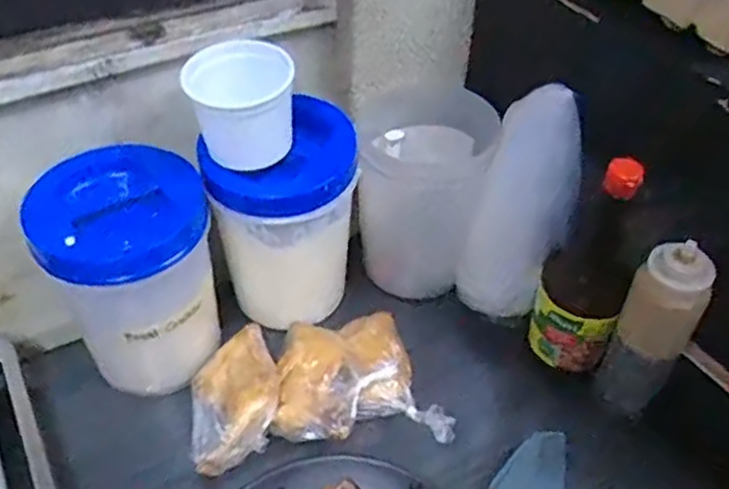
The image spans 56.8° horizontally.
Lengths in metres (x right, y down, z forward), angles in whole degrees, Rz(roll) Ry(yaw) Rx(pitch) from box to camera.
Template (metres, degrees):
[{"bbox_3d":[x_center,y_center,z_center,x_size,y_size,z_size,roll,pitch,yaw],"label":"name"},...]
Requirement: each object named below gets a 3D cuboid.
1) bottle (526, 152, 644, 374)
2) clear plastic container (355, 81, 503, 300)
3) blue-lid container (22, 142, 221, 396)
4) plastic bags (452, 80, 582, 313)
[{"bbox_3d":[0.231,0.029,0.695,0.086,0.244,0.069,20,47,16],"label":"bottle"},{"bbox_3d":[0.065,-0.067,0.836,0.159,0.210,0.151,15,46,11],"label":"clear plastic container"},{"bbox_3d":[-0.241,0.029,0.711,0.159,0.209,0.152,2,45,-2],"label":"blue-lid container"},{"bbox_3d":[0.171,-0.043,0.719,0.095,0.275,0.069,25,49,20],"label":"plastic bags"}]

